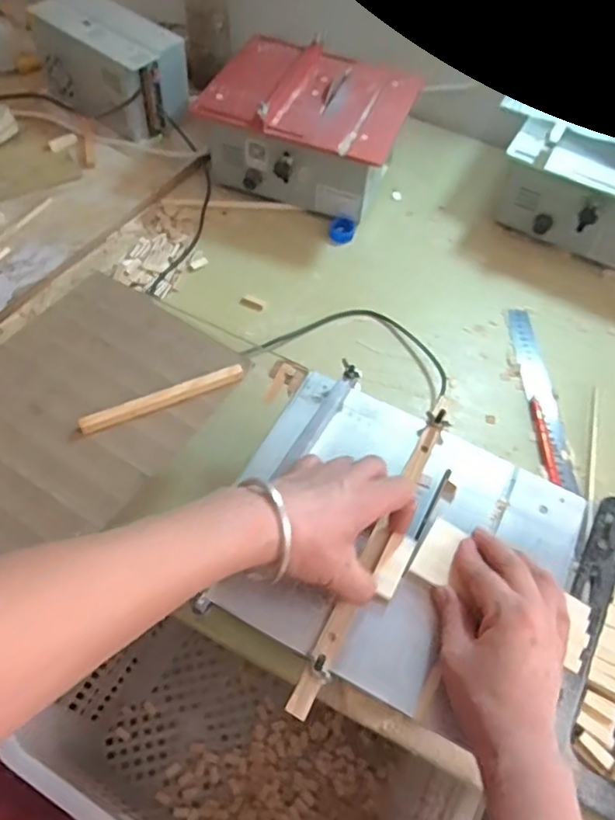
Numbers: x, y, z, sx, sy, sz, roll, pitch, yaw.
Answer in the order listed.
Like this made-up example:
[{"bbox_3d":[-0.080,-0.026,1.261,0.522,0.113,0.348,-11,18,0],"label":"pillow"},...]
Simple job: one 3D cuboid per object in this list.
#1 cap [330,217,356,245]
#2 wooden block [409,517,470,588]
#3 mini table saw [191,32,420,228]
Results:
[{"bbox_3d":[0.046,-0.235,0.819,0.032,0.012,0.040,9,57,3],"label":"cap"},{"bbox_3d":[0.104,0.111,0.488,0.029,0.004,0.051,30,61,16],"label":"wooden block"},{"bbox_3d":[-0.007,-0.362,0.820,0.256,0.127,0.182,17,58,8],"label":"mini table saw"}]

